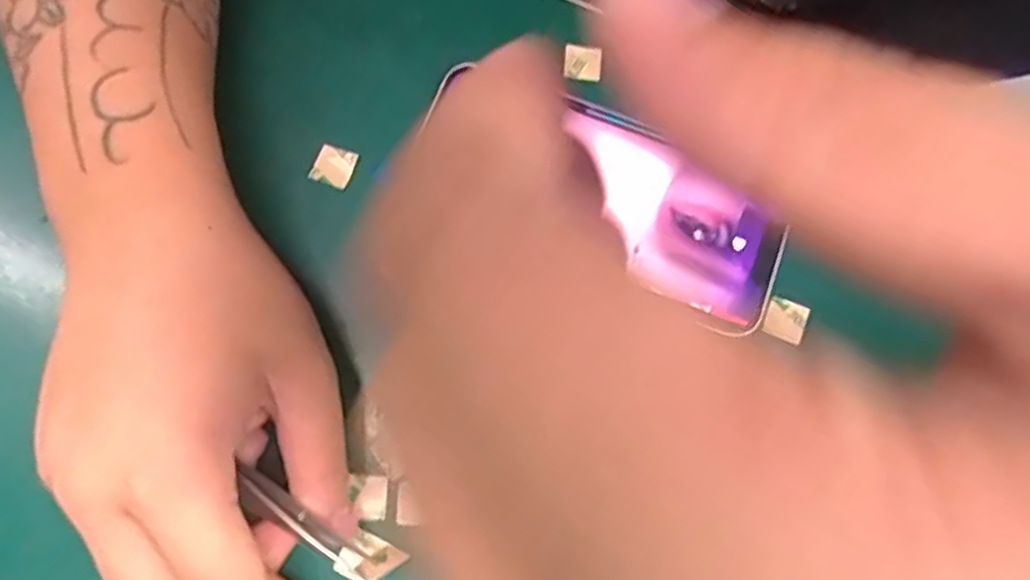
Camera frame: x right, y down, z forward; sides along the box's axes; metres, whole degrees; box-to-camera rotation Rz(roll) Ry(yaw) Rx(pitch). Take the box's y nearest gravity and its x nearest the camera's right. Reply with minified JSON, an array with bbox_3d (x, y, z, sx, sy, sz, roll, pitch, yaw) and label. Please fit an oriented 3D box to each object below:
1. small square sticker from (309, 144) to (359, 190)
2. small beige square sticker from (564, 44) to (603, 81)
[{"bbox_3d":[-0.072,-0.049,0.289,0.015,0.004,0.016,19,76,2],"label":"small square sticker"},{"bbox_3d":[0.028,-0.095,0.307,0.015,0.004,0.015,8,76,-1],"label":"small beige square sticker"}]

